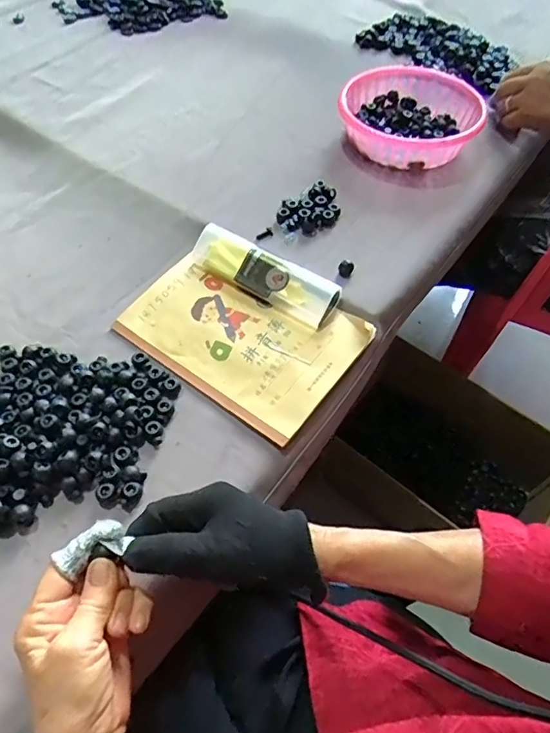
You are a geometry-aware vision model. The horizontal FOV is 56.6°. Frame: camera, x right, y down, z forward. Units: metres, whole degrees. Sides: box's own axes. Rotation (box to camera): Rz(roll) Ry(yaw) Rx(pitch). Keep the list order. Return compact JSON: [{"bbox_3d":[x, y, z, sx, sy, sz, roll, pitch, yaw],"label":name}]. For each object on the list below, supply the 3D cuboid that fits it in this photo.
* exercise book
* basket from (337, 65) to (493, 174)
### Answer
[{"bbox_3d":[-0.032,-0.036,0.472,0.205,0.010,0.135,33,61,20],"label":"exercise book"},{"bbox_3d":[0.162,-0.296,0.611,0.157,0.059,0.160,0,55,-1],"label":"basket"}]

